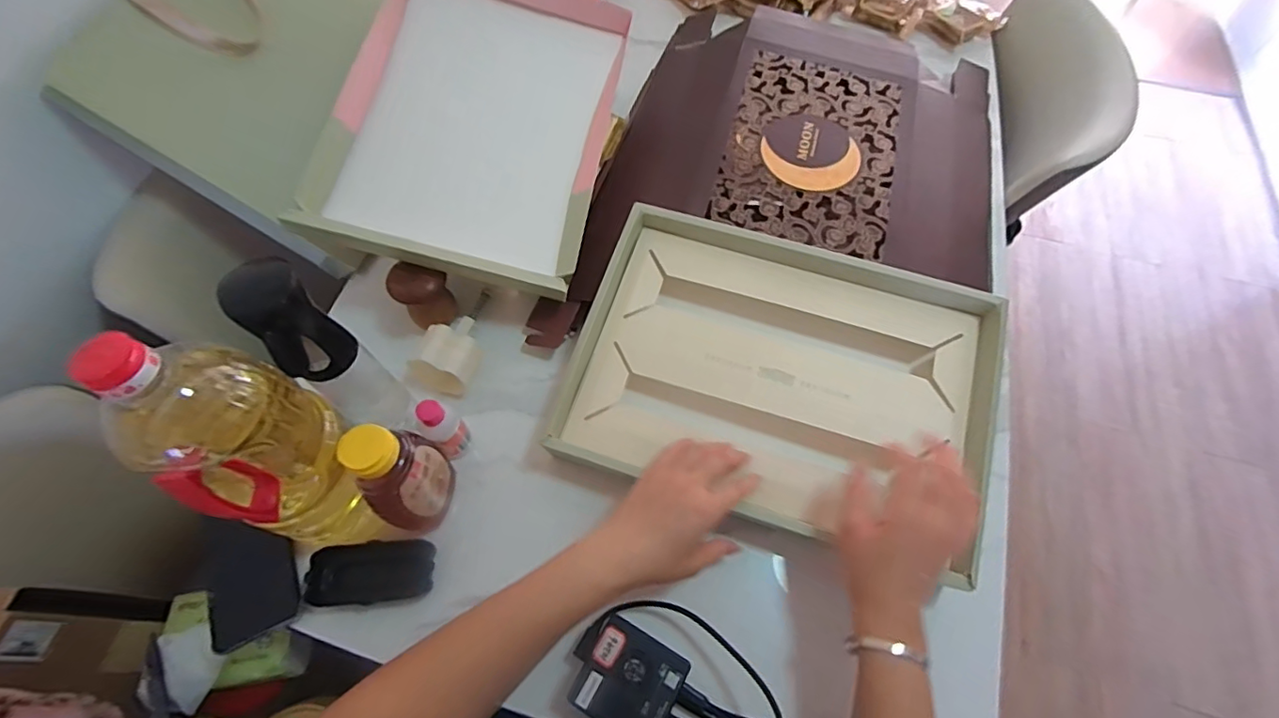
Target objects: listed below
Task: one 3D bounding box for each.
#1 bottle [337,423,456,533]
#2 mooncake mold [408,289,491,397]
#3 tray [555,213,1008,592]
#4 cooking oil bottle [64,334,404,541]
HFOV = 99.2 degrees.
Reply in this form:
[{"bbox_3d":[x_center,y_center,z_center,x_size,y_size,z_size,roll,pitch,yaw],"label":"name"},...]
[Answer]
[{"bbox_3d":[-0.211,0.107,0.491,0.048,0.154,0.076,6,62,3],"label":"bottle"},{"bbox_3d":[-0.206,-0.031,0.618,0.064,0.053,0.132,13,63,6],"label":"mooncake mold"},{"bbox_3d":[0.142,0.005,0.551,0.396,0.072,0.305,17,63,8],"label":"tray"},{"bbox_3d":[-0.305,0.072,0.435,0.104,0.286,0.106,-4,62,-3],"label":"cooking oil bottle"}]

